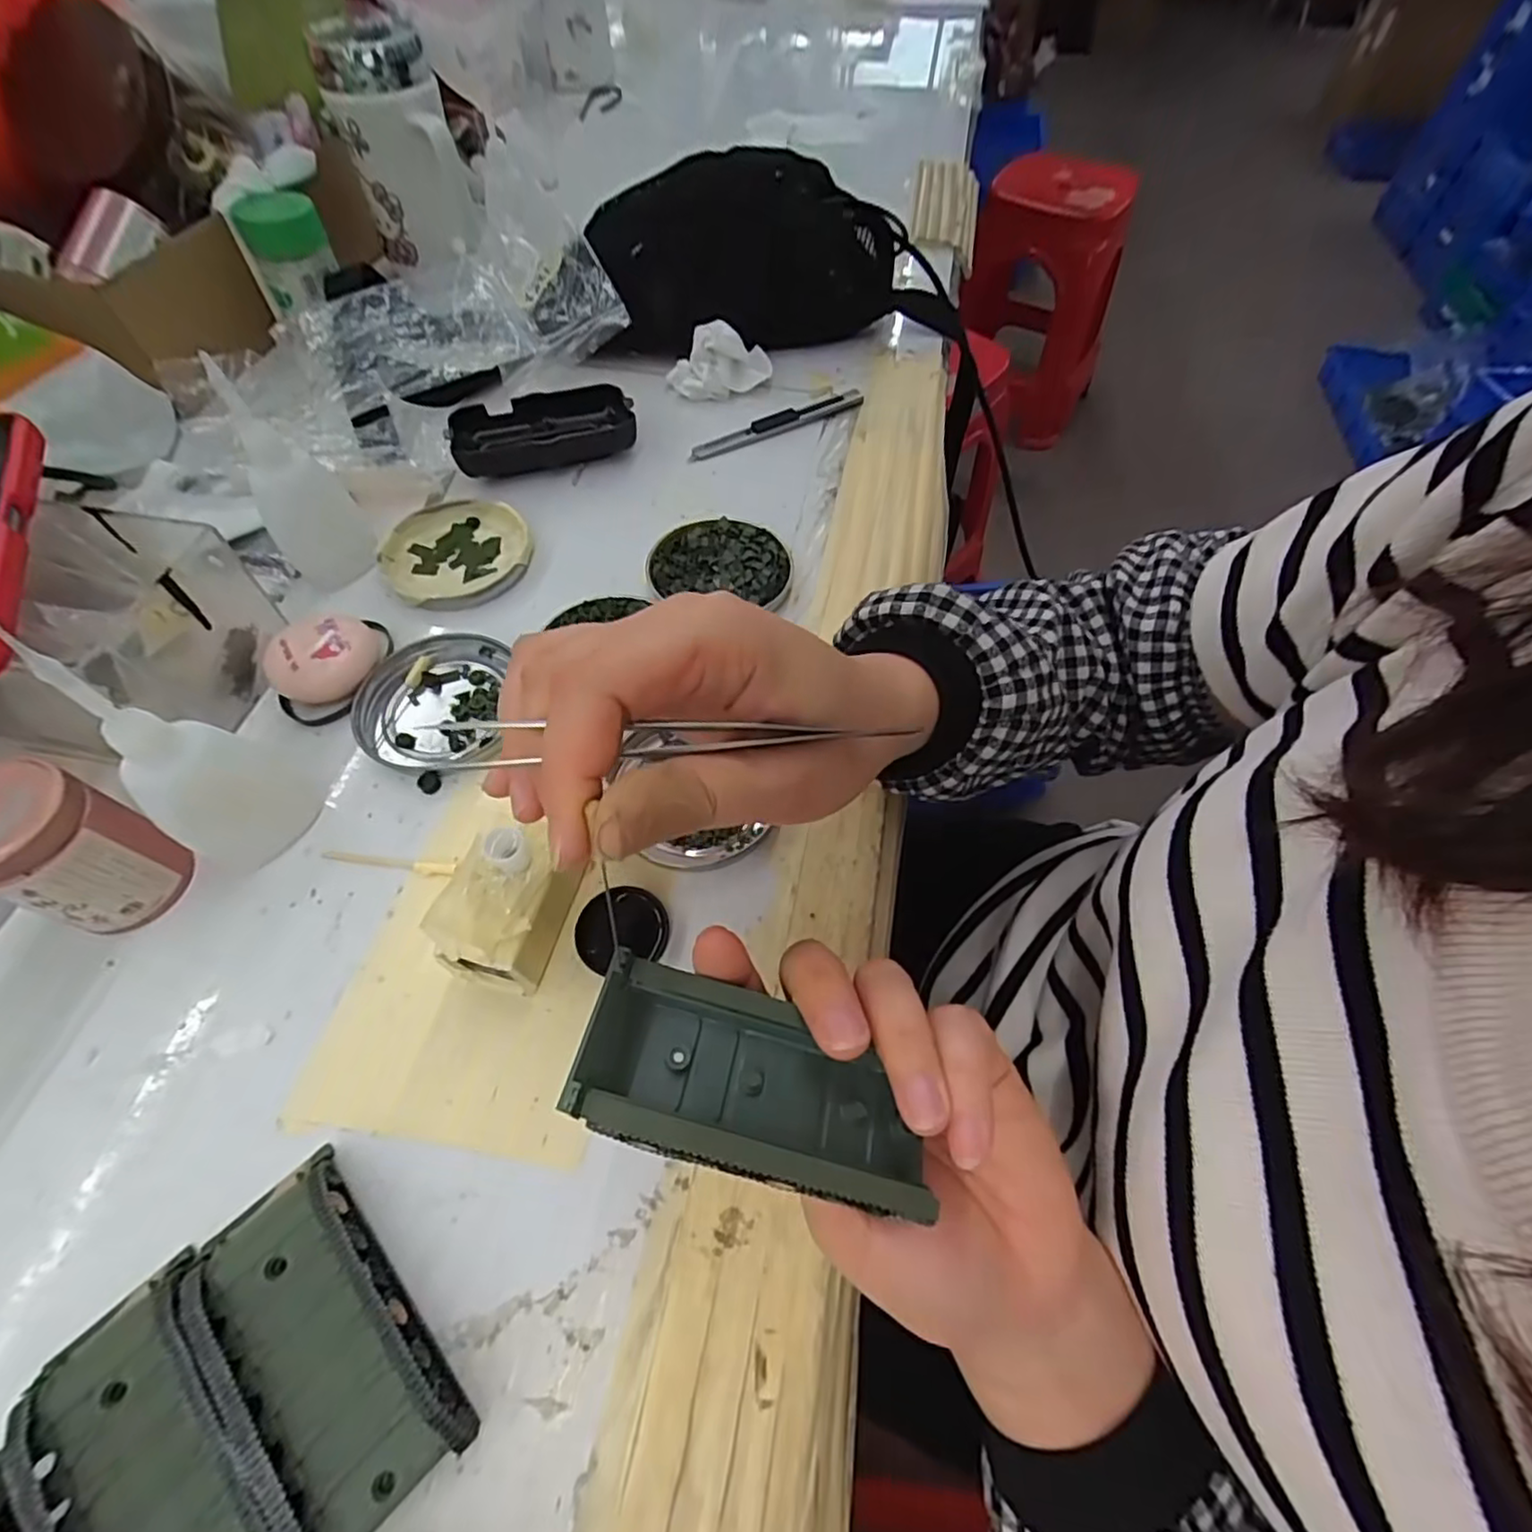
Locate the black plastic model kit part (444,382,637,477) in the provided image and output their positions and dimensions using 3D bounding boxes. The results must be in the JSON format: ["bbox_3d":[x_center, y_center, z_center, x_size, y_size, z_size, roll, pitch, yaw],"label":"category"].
[{"bbox_3d":[-0.140,-0.210,0.421,0.108,0.024,0.052,-18,61,-12],"label":"black plastic model kit part"}]

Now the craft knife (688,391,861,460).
[{"bbox_3d":[0.008,-0.232,0.447,0.130,0.010,0.017,-26,63,-16],"label":"craft knife"}]

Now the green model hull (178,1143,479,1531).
[{"bbox_3d":[-0.132,0.169,0.196,0.095,0.019,0.044,40,66,20],"label":"green model hull"}]

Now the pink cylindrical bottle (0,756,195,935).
[{"bbox_3d":[-0.260,0.033,0.250,0.040,0.065,0.043,1,59,-1],"label":"pink cylindrical bottle"}]

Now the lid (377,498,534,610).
[{"bbox_3d":[-0.176,-0.122,0.377,0.078,0.011,0.078,1,59,-1],"label":"lid"}]

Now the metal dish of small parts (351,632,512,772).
[{"bbox_3d":[-0.163,-0.033,0.323,0.064,0.008,0.073,-8,60,-6],"label":"metal dish of small parts"}]

